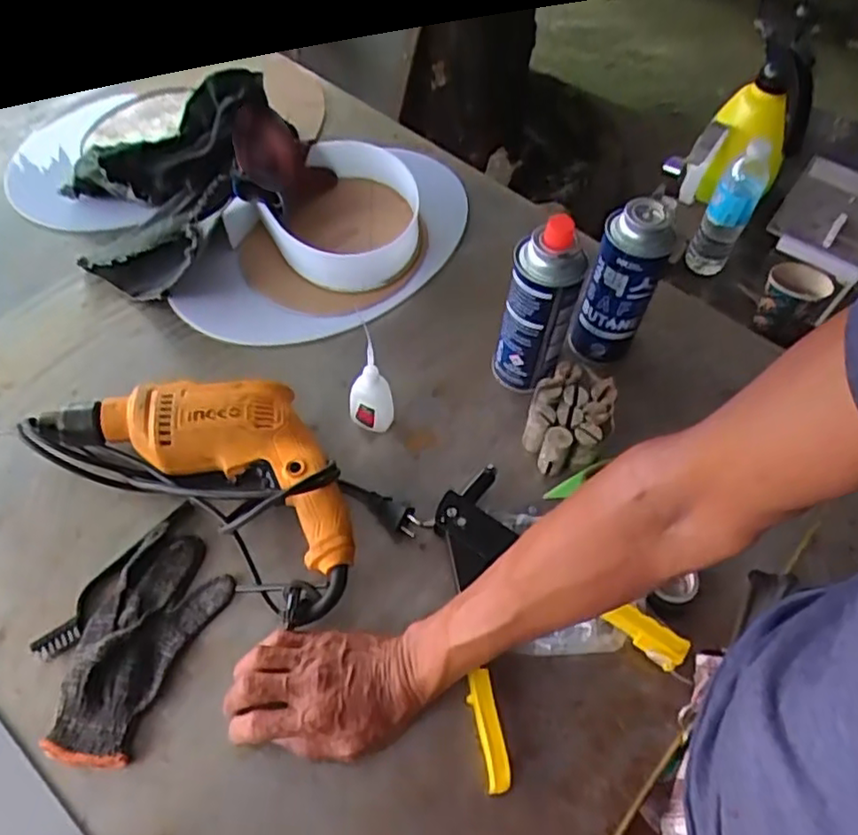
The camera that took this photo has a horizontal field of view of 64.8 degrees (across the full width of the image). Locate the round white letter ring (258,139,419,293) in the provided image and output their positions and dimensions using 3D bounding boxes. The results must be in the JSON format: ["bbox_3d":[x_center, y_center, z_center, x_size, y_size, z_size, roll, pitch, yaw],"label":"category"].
[{"bbox_3d":[-0.102,-0.246,0.811,0.176,0.090,0.197,4,55,-2],"label":"round white letter ring"}]

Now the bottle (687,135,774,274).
[{"bbox_3d":[0.443,-0.302,0.999,0.060,0.216,0.050,33,59,17],"label":"bottle"}]

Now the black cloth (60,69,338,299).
[{"bbox_3d":[-0.289,-0.284,0.809,0.244,0.108,0.288,32,59,17],"label":"black cloth"}]

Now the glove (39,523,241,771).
[{"bbox_3d":[-0.236,0.179,0.546,0.085,0.023,0.181,21,56,10],"label":"glove"}]

